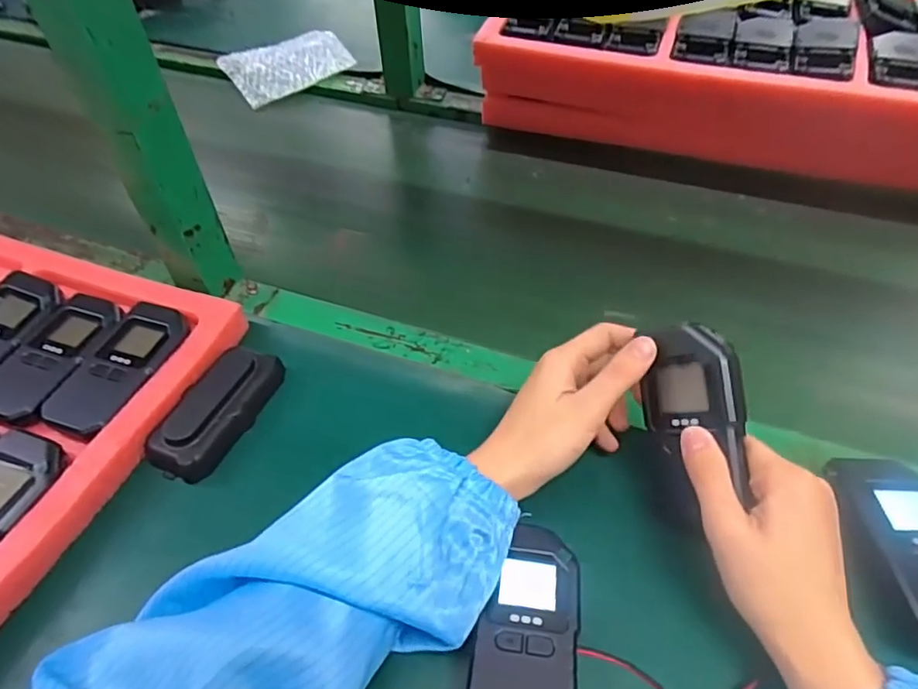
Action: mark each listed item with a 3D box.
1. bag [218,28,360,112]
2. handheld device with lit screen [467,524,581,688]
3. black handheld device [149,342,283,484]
[{"bbox_3d":[-0.239,-0.388,0.819,0.163,0.043,0.124,-27,53,-20],"label":"bag"},{"bbox_3d":[0.037,0.156,0.317,0.053,0.026,0.114,7,50,7],"label":"handheld device with lit screen"},{"bbox_3d":[-0.177,0.046,0.429,0.047,0.021,0.107,16,51,15],"label":"black handheld device"}]

